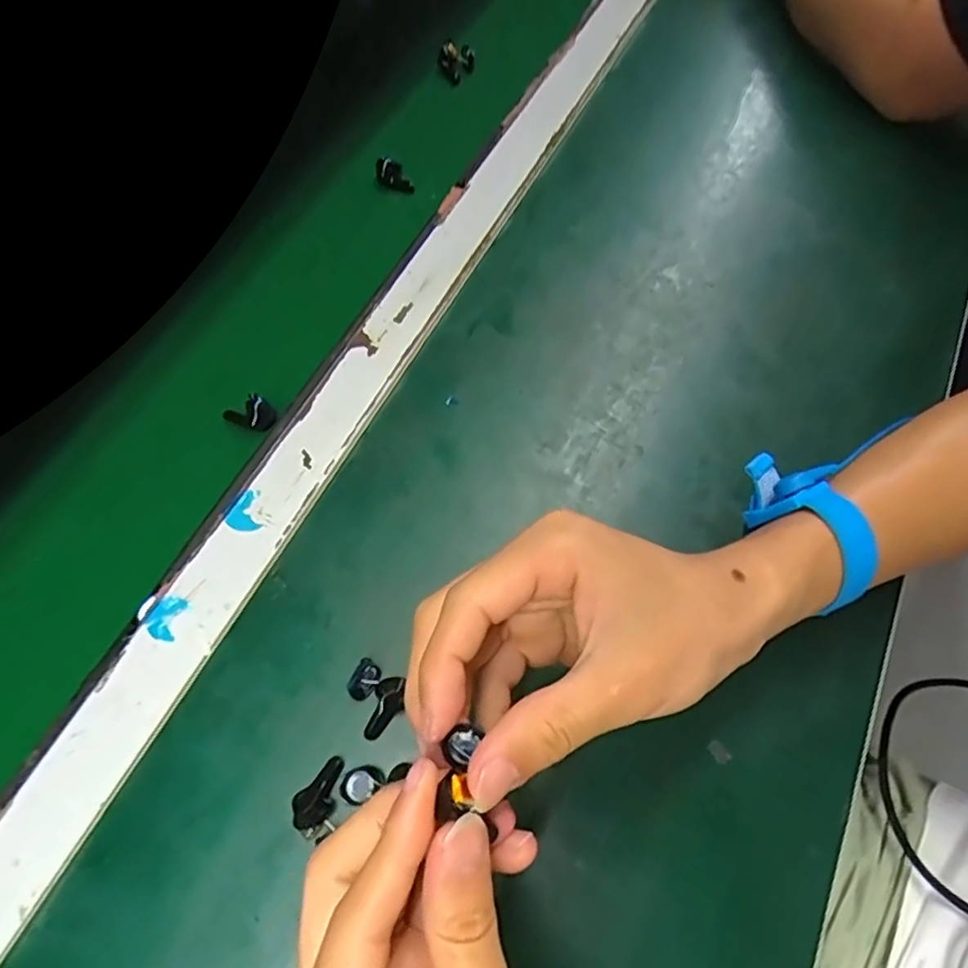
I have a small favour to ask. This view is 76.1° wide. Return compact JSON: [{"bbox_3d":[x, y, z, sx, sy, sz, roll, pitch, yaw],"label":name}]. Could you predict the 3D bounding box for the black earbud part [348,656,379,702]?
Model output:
[{"bbox_3d":[-0.056,0.094,0.296,0.012,0.011,0.019,21,67,11],"label":"black earbud part"}]

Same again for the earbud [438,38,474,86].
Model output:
[{"bbox_3d":[-0.022,-0.338,0.494,0.025,0.021,0.023,-1,65,2],"label":"earbud"}]

